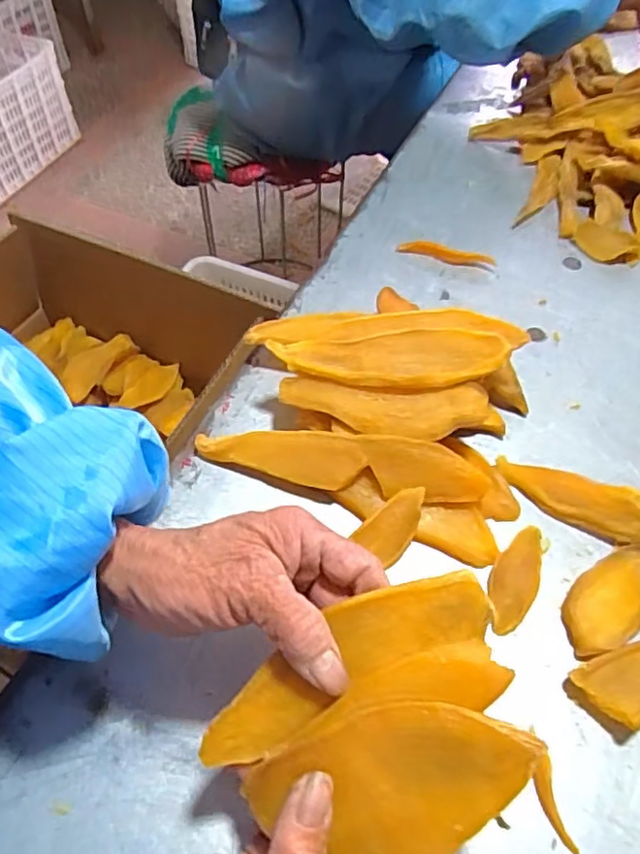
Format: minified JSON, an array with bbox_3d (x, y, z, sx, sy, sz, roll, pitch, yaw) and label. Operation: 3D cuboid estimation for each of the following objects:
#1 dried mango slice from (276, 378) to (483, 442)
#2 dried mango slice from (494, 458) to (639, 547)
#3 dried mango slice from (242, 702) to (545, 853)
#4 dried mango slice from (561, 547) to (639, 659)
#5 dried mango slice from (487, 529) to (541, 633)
[{"bbox_3d":[0.040,-0.011,0.399,0.134,0.009,0.039,2,70,7],"label":"dried mango slice"},{"bbox_3d":[0.171,0.048,0.395,0.113,0.028,0.027,25,58,16],"label":"dried mango slice"},{"bbox_3d":[0.030,0.143,0.245,0.112,0.009,0.058,-22,81,14],"label":"dried mango slice"},{"bbox_3d":[0.174,0.101,0.361,0.081,0.013,0.039,-34,61,-22],"label":"dried mango slice"},{"bbox_3d":[0.119,0.091,0.368,0.027,0.007,0.071,28,59,18],"label":"dried mango slice"}]

